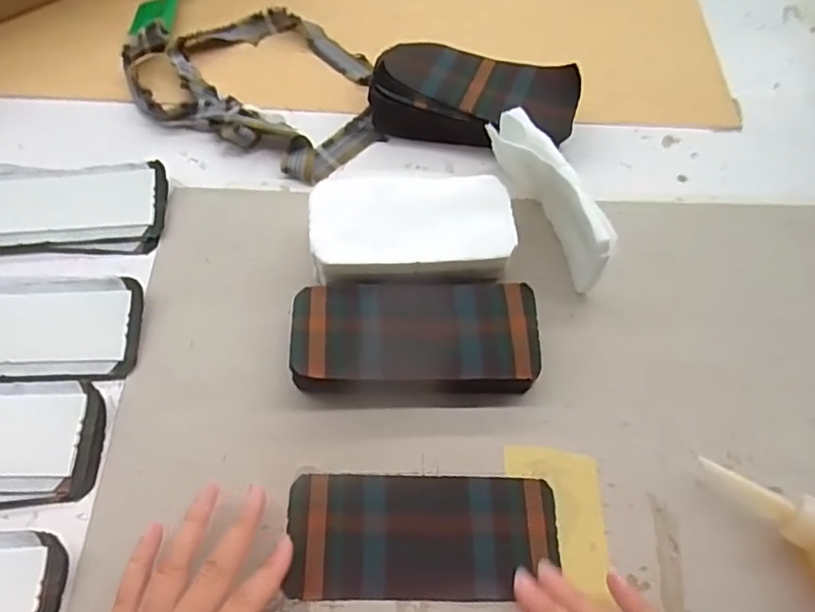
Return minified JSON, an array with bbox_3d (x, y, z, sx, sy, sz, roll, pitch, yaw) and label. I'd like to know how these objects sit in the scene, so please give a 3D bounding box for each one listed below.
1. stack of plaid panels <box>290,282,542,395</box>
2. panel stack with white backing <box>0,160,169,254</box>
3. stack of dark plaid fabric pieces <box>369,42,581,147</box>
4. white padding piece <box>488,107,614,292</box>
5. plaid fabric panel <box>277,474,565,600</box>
[{"bbox_3d":[0.006,0.025,0.406,0.166,0.029,0.079,0,61,-3],"label":"stack of plaid panels"},{"bbox_3d":[-0.280,-0.080,0.455,0.171,0.008,0.081,3,61,-2],"label":"panel stack with white backing"},{"bbox_3d":[0.058,-0.184,0.510,0.175,0.047,0.085,12,61,4],"label":"stack of dark plaid fabric pieces"},{"bbox_3d":[0.110,-0.081,0.445,0.028,0.070,0.144,-25,66,-16],"label":"white padding piece"},{"bbox_3d":[0.011,0.141,0.359,0.163,0.004,0.073,-1,61,-4],"label":"plaid fabric panel"}]

